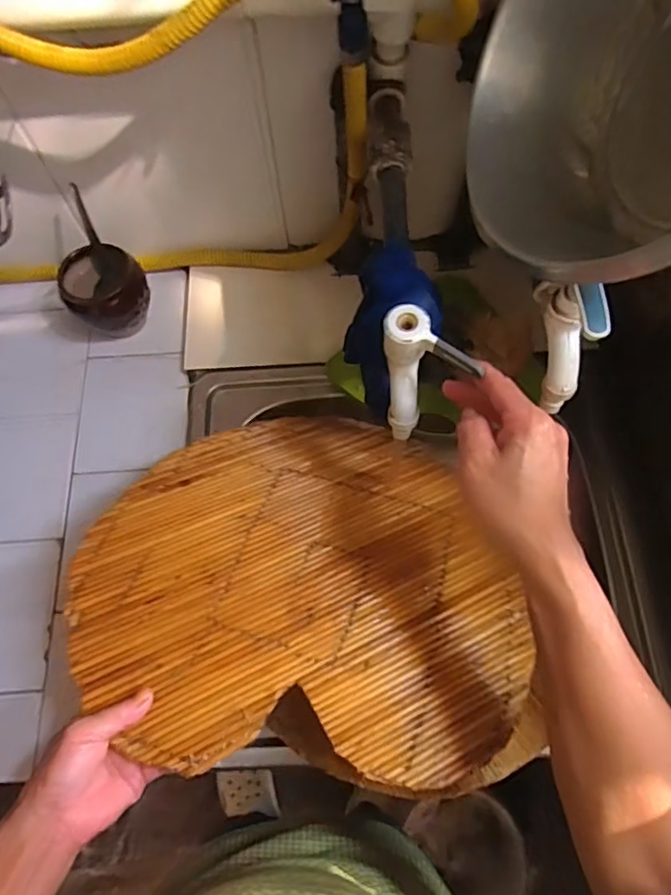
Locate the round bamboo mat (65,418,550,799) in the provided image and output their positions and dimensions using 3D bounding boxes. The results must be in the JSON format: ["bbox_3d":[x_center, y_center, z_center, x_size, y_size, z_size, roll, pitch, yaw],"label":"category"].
[{"bbox_3d":[-0.029,0.106,0.505,0.371,0.008,0.322,3,52,1],"label":"round bamboo mat"}]

